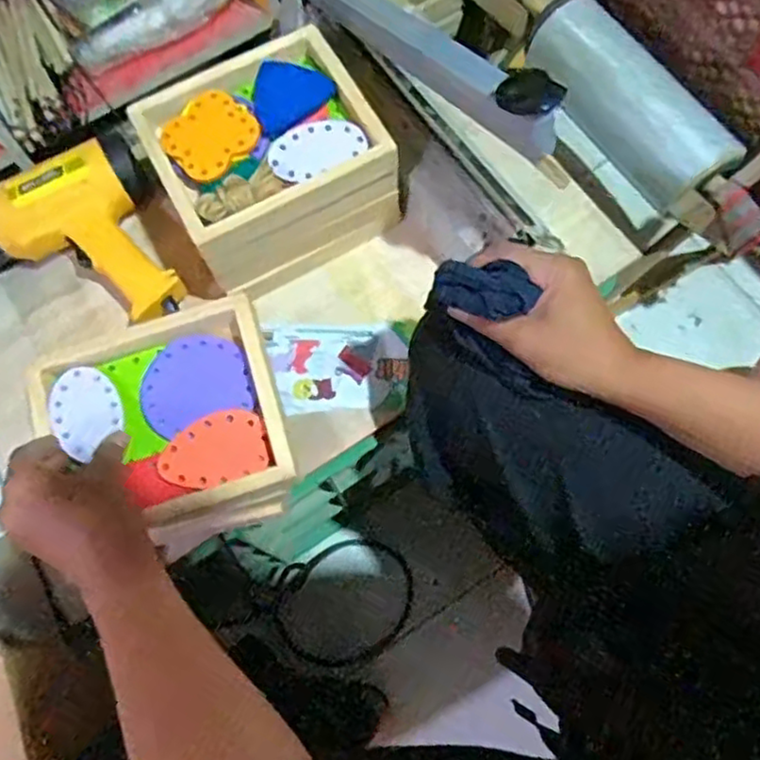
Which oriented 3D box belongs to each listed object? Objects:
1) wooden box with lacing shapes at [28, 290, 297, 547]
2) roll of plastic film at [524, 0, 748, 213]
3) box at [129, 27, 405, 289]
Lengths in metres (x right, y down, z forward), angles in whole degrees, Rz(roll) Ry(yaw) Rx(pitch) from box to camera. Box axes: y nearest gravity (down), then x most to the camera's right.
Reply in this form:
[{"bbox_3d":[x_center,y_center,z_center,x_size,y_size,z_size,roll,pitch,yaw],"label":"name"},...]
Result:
[{"bbox_3d":[-0.166,0.037,0.538,0.182,0.051,0.171,-22,71,-6],"label":"wooden box with lacing shapes"},{"bbox_3d":[0.292,-0.326,0.829,0.107,0.091,0.282,-33,73,-9],"label":"roll of plastic film"},{"bbox_3d":[-0.101,-0.192,0.632,0.189,0.119,0.154,-27,72,-8],"label":"box"}]

